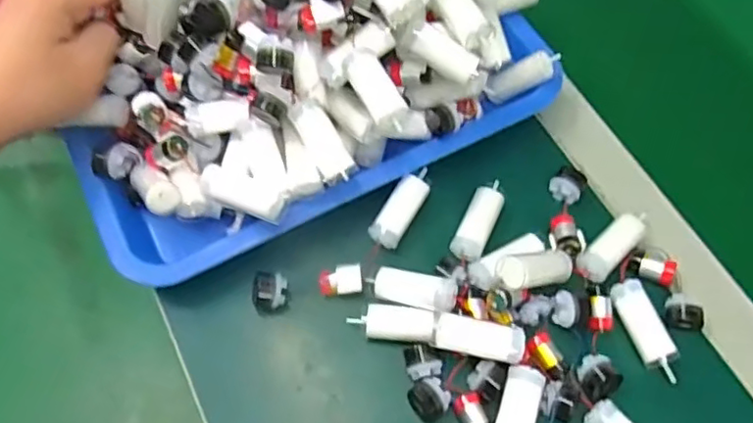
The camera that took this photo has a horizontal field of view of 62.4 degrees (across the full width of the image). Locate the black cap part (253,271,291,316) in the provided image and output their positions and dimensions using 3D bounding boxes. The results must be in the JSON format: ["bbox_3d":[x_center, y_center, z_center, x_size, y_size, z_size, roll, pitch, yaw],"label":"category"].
[{"bbox_3d":[-0.066,0.051,0.390,0.024,0.021,0.023,-8,64,-3],"label":"black cap part"}]

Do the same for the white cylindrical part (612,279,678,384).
[{"bbox_3d":[0.162,0.071,0.373,0.019,0.014,0.062,-18,65,-8],"label":"white cylindrical part"}]

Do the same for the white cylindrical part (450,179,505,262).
[{"bbox_3d":[0.067,0.007,0.411,0.021,0.015,0.058,22,66,11],"label":"white cylindrical part"}]

